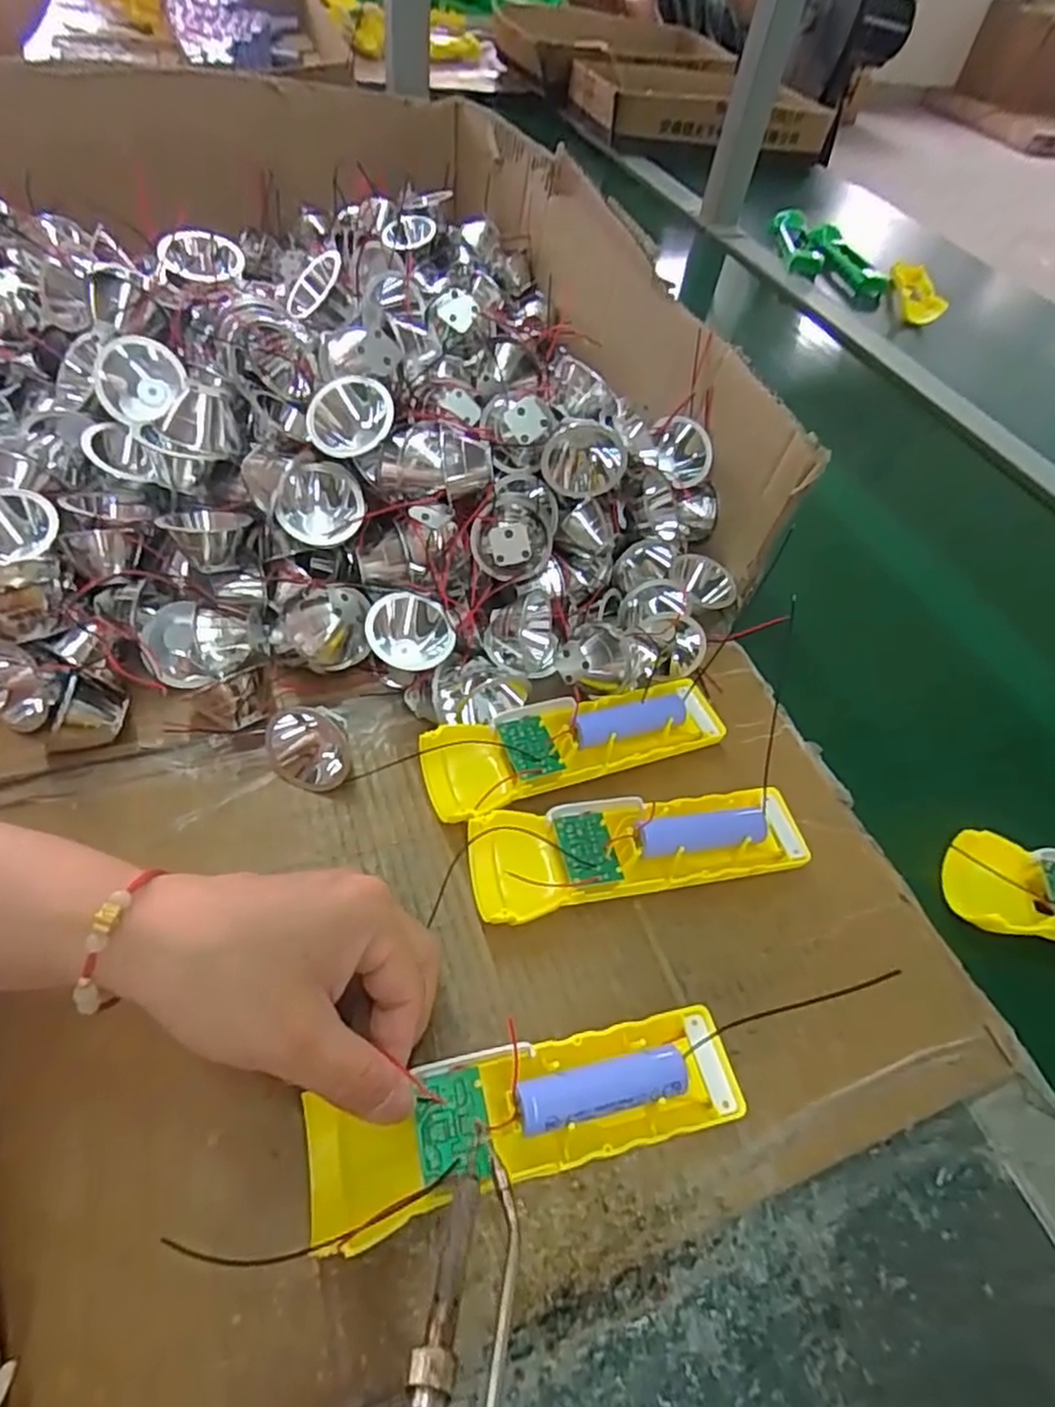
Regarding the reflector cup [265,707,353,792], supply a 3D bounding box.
[{"bbox_3d":[-0.105,0.021,0.336,0.037,0.035,0.032,-15,57,-16],"label":"reflector cup"}]

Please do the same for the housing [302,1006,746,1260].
[{"bbox_3d":[0.001,0.150,0.255,0.158,0.021,0.044,-10,55,-12],"label":"housing"}]

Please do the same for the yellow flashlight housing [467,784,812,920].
[{"bbox_3d":[0.052,0.071,0.323,0.154,0.030,0.048,-5,55,-9],"label":"yellow flashlight housing"}]

